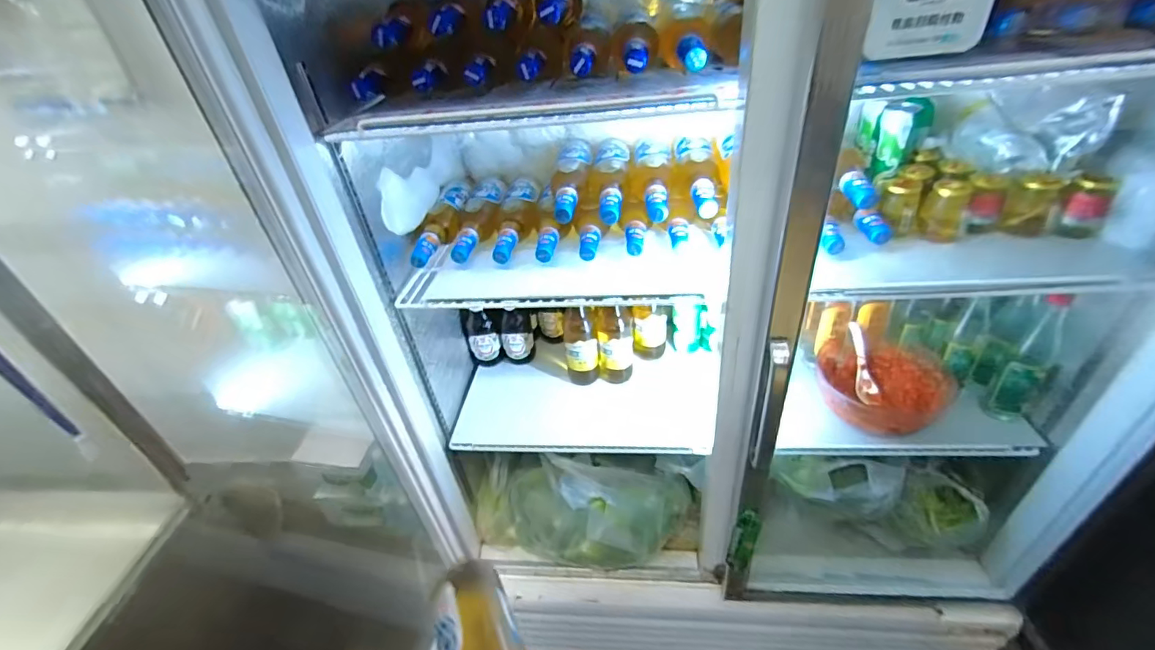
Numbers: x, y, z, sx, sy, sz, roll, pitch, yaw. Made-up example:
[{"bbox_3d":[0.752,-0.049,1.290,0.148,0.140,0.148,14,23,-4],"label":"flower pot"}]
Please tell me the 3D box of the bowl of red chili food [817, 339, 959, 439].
[{"bbox_3d":[0.559,0.122,0.898,0.212,0.092,0.177,7,39,18],"label":"bowl of red chili food"}]

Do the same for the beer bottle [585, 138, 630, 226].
[{"bbox_3d":[0.049,-0.242,0.831,0.072,0.072,0.271,-1,37,8],"label":"beer bottle"}]

